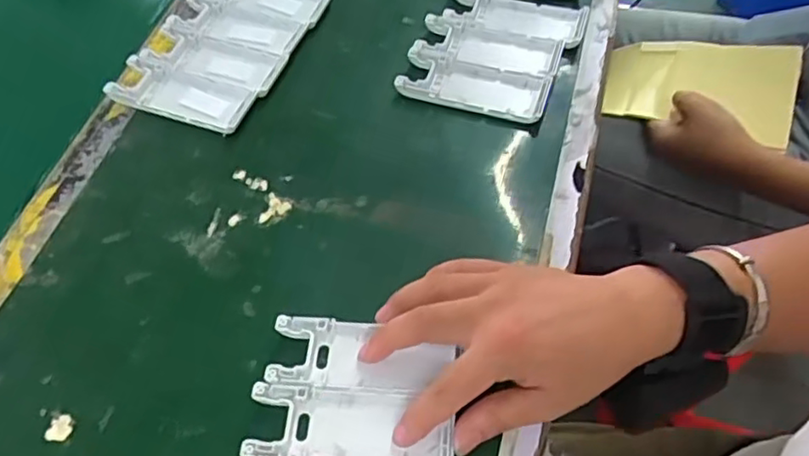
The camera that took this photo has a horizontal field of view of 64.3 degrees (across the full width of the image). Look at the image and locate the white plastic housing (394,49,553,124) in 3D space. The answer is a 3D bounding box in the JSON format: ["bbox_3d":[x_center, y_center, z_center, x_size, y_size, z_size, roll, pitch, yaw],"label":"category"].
[{"bbox_3d":[0.049,-0.100,0.458,0.102,0.017,0.042,15,60,11],"label":"white plastic housing"}]

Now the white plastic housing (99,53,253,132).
[{"bbox_3d":[-0.158,-0.096,0.459,0.100,0.010,0.043,16,60,12],"label":"white plastic housing"}]

